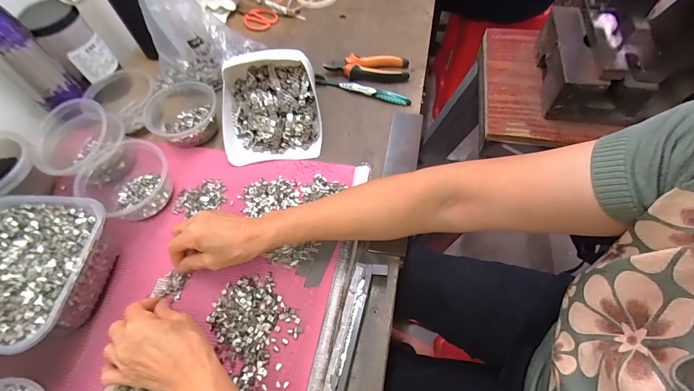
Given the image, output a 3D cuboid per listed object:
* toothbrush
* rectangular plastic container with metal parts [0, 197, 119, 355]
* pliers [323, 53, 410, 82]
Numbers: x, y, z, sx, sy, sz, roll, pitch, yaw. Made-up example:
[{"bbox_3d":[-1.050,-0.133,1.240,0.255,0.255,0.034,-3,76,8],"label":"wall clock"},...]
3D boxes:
[{"bbox_3d":[0.025,-0.187,0.576,0.175,0.015,0.022,21,63,16],"label":"toothbrush"},{"bbox_3d":[-0.383,0.098,0.398,0.173,0.076,0.168,-1,60,4],"label":"rectangular plastic container with metal parts"},{"bbox_3d":[0.036,-0.237,0.601,0.150,0.030,0.052,5,60,7],"label":"pliers"}]

